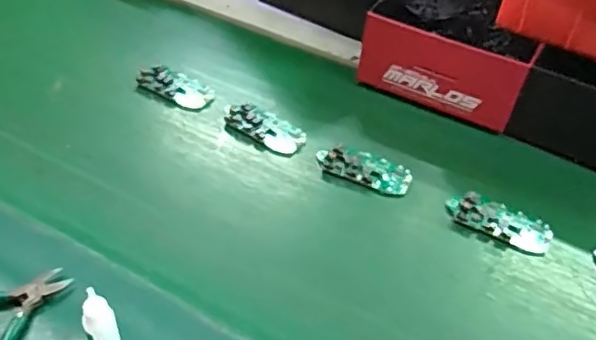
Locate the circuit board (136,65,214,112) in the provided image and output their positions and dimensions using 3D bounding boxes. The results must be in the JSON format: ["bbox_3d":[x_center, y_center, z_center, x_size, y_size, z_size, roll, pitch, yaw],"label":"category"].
[{"bbox_3d":[-0.140,-0.097,0.705,0.092,0.010,0.047,29,48,22],"label":"circuit board"}]

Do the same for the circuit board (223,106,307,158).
[{"bbox_3d":[-0.037,-0.048,0.665,0.096,0.013,0.046,28,48,22],"label":"circuit board"}]

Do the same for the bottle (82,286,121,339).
[{"bbox_3d":[-0.141,0.113,0.433,0.021,0.068,0.017,-15,47,-20],"label":"bottle"}]

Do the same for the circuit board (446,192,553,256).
[{"bbox_3d":[0.195,0.050,0.586,0.098,0.013,0.043,21,46,15],"label":"circuit board"}]

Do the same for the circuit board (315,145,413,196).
[{"bbox_3d":[0.069,-0.003,0.630,0.098,0.011,0.043,20,45,14],"label":"circuit board"}]

